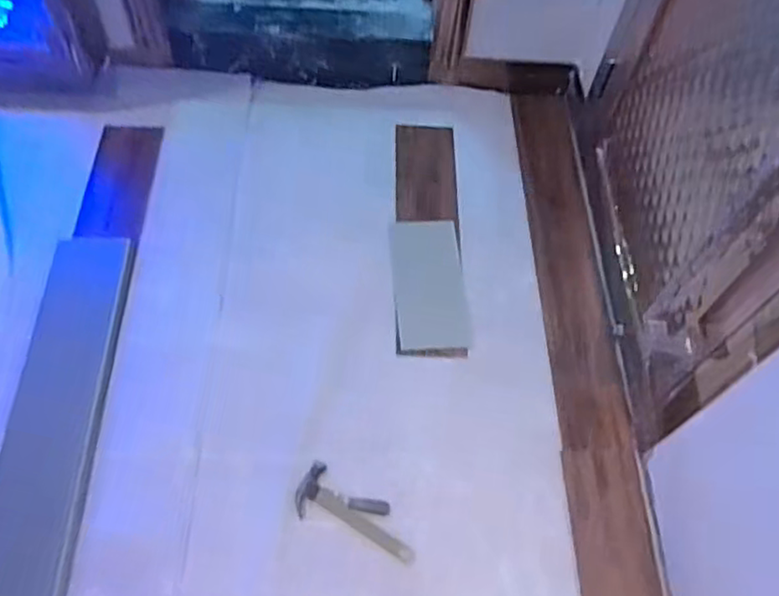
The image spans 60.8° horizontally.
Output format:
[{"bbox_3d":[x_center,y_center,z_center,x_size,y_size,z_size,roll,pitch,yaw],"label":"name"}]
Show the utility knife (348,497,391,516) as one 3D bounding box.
[{"bbox_3d":[-0.044,0.461,1.472,0.094,0.012,0.030,10,59,1],"label":"utility knife"}]

